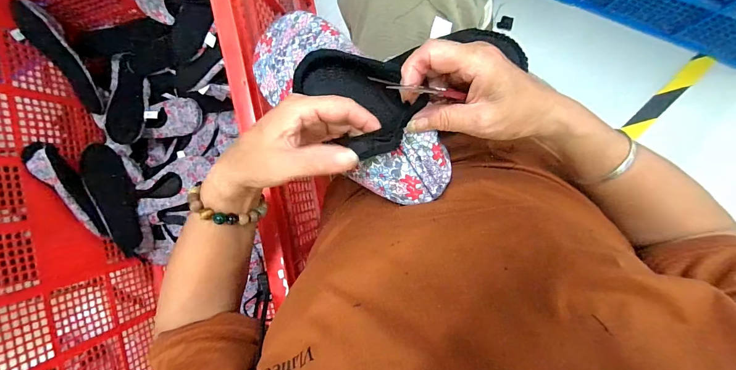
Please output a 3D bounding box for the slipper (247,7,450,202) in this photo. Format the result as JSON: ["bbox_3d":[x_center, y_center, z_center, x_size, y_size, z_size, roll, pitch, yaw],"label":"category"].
[{"bbox_3d":[-0.026,-0.087,0.333,0.095,0.061,0.253,-48,57,8],"label":"slipper"}]

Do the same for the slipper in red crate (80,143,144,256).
[{"bbox_3d":[-0.640,0.043,0.879,0.042,0.086,0.286,-5,107,10],"label":"slipper in red crate"}]

